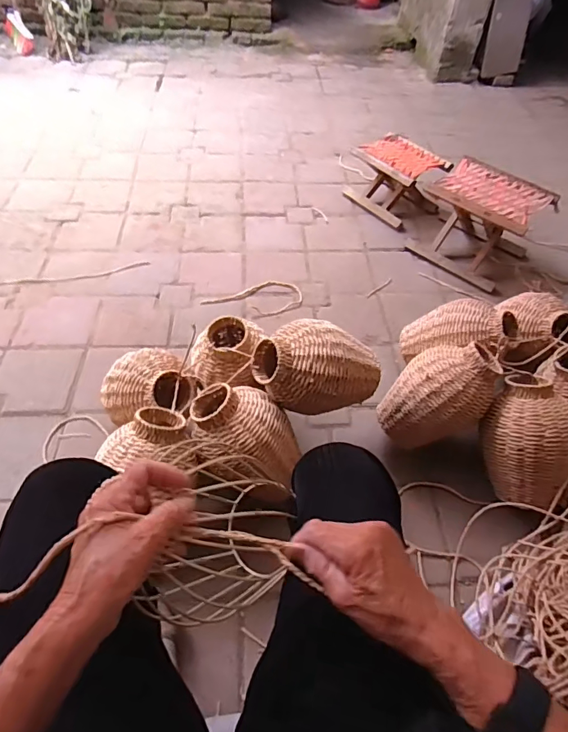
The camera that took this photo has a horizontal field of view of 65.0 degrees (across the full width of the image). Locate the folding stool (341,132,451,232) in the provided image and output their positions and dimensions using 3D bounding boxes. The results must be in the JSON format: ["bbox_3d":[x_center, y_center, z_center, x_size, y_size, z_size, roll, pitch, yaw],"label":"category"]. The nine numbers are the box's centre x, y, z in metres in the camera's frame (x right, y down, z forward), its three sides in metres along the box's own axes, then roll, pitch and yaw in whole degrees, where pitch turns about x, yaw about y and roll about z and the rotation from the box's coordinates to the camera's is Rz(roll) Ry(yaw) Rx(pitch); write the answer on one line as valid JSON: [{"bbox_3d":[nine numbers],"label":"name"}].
[{"bbox_3d":[0.402,-0.663,1.605,0.237,0.188,0.306,-28,59,-24],"label":"folding stool"}]

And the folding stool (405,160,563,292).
[{"bbox_3d":[0.621,-0.457,1.430,0.310,0.239,0.285,35,57,21],"label":"folding stool"}]

